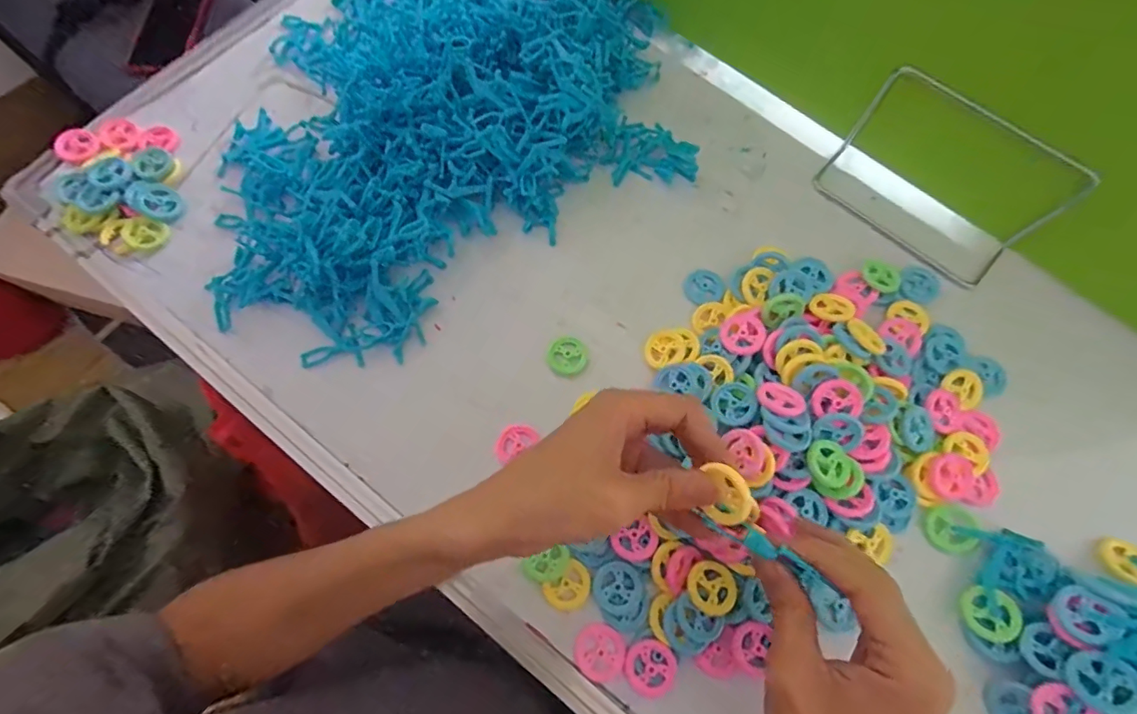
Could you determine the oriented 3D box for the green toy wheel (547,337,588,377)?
[{"bbox_3d":[0.000,0.000,0.367,0.025,0.011,0.029,28,72,10],"label":"green toy wheel"}]

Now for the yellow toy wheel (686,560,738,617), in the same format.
[{"bbox_3d":[0.086,0.140,0.308,0.028,0.010,0.030,0,70,0],"label":"yellow toy wheel"}]

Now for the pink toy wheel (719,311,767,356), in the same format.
[{"bbox_3d":[0.121,-0.017,0.354,0.031,0.007,0.030,-6,64,12],"label":"pink toy wheel"}]

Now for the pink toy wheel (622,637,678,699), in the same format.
[{"bbox_3d":[0.048,0.182,0.297,0.030,0.004,0.030,0,70,0],"label":"pink toy wheel"}]

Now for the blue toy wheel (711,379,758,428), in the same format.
[{"bbox_3d":[0.109,0.031,0.337,0.029,0.004,0.029,-6,67,15],"label":"blue toy wheel"}]

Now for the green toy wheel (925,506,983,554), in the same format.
[{"bbox_3d":[0.249,0.113,0.332,0.028,0.006,0.030,-1,88,25],"label":"green toy wheel"}]

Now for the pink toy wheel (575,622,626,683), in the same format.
[{"bbox_3d":[0.019,0.175,0.303,0.029,0.004,0.029,0,70,0],"label":"pink toy wheel"}]

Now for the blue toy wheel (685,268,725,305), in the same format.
[{"bbox_3d":[0.104,-0.053,0.390,0.028,0.007,0.029,0,70,0],"label":"blue toy wheel"}]

